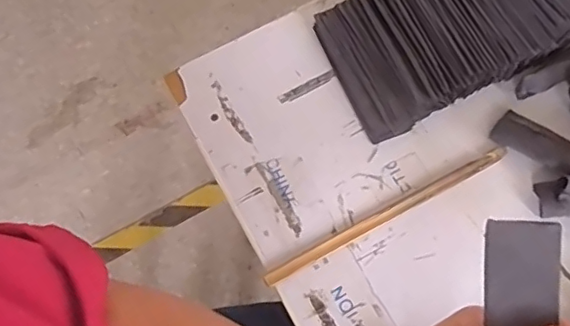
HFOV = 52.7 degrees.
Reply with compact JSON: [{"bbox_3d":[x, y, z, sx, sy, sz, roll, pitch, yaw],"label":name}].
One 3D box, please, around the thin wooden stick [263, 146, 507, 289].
[{"bbox_3d":[0.100,0.050,0.561,0.266,0.006,0.015,-28,72,-8],"label":"thin wooden stick"}]

